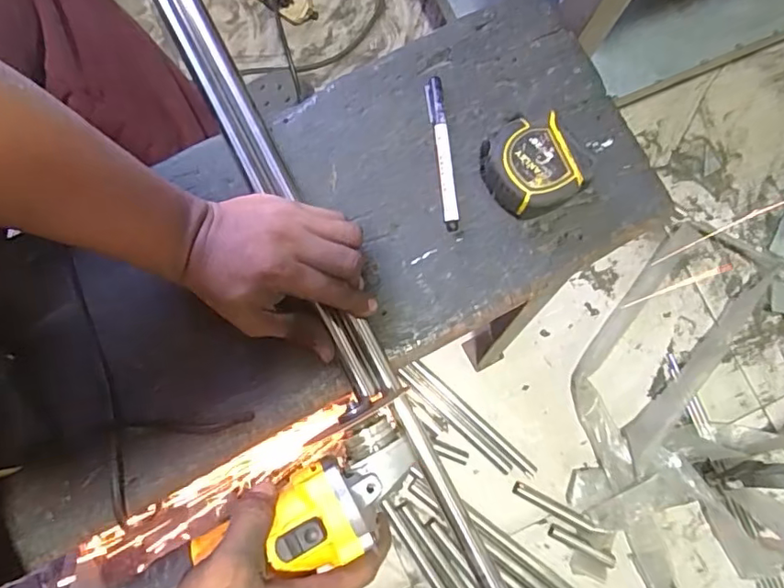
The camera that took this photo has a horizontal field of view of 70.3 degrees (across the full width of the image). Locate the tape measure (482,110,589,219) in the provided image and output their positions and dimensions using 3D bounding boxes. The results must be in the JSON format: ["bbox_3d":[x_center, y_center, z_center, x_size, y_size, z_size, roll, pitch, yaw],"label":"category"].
[{"bbox_3d":[0.114,-0.108,0.461,0.075,0.046,0.086,-23,83,-4],"label":"tape measure"}]

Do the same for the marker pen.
[{"bbox_3d":[0.044,-0.119,0.475,0.015,0.018,0.129,-7,82,-2],"label":"marker pen"}]

